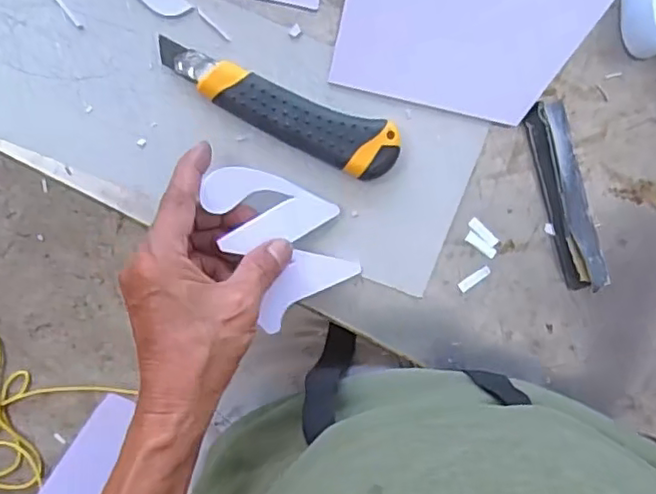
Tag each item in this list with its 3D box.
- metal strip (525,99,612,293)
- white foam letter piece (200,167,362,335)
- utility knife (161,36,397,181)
[{"bbox_3d":[0.169,-0.035,0.442,0.031,0.016,0.133,-17,97,-1],"label":"metal strip"},{"bbox_3d":[-0.028,-0.010,0.410,0.077,0.006,0.104,-29,108,-22],"label":"white foam letter piece"},{"bbox_3d":[-0.033,-0.088,0.415,0.164,0.019,0.040,19,95,-5],"label":"utility knife"}]

